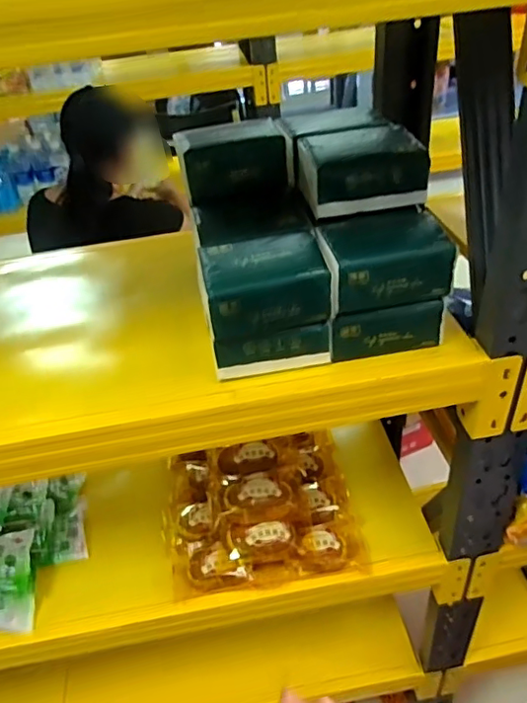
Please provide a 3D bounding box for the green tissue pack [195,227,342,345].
[{"bbox_3d":[0.002,-0.068,0.557,0.124,0.063,0.083,-10,38,-6],"label":"green tissue pack"}]

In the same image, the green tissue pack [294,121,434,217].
[{"bbox_3d":[0.104,-0.195,0.603,0.123,0.058,0.089,-7,38,-1],"label":"green tissue pack"}]

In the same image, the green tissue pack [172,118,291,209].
[{"bbox_3d":[-0.034,-0.226,0.658,0.128,0.066,0.078,-13,38,-9],"label":"green tissue pack"}]

